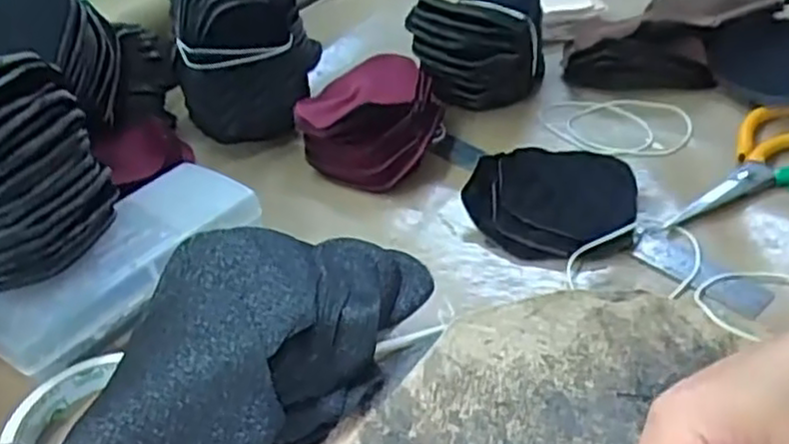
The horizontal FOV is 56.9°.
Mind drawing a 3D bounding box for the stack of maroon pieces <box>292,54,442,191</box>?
[{"bbox_3d":[-0.015,-0.078,0.548,0.096,0.054,0.121,3,38,11],"label":"stack of maroon pieces"}]

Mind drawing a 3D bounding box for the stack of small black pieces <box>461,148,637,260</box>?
[{"bbox_3d":[0.106,-0.027,0.483,0.103,0.029,0.120,6,38,15],"label":"stack of small black pieces"}]

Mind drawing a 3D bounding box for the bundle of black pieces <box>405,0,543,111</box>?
[{"bbox_3d":[0.072,-0.144,0.582,0.075,0.083,0.103,23,45,33],"label":"bundle of black pieces"}]

